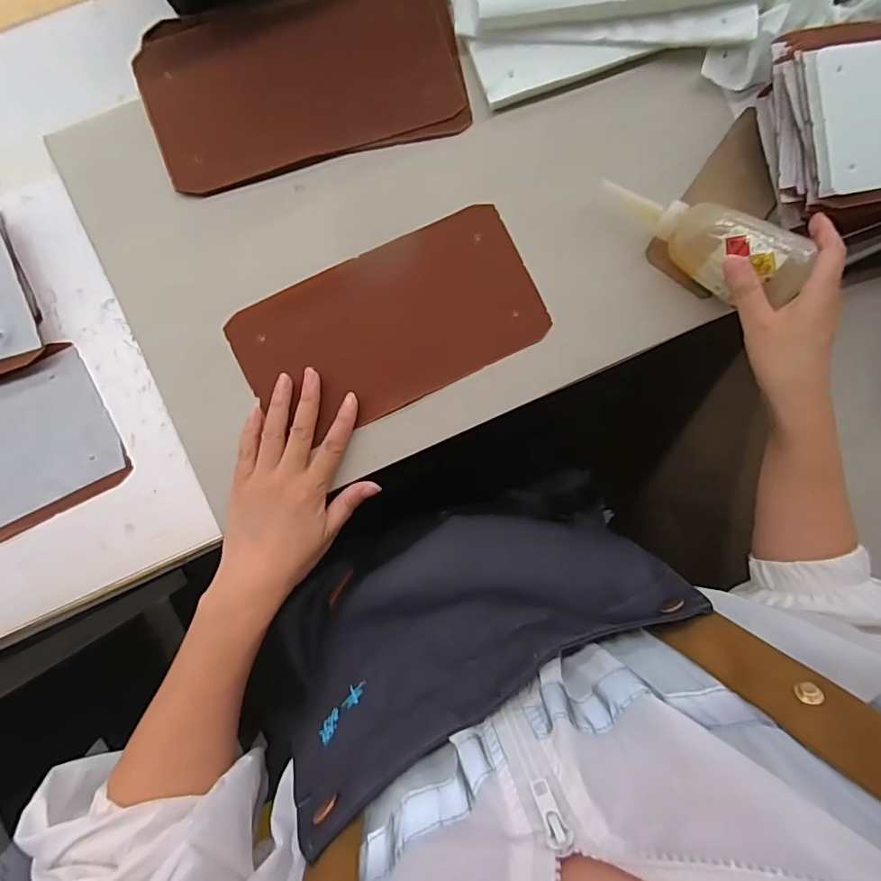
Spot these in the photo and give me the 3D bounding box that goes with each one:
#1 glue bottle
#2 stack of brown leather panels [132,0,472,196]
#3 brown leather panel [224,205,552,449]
[{"bbox_3d":[0.208,-0.163,0.410,0.162,0.044,0.043,31,88,17],"label":"glue bottle"},{"bbox_3d":[-0.115,-0.309,0.431,0.260,0.014,0.143,-17,90,-3],"label":"stack of brown leather panels"},{"bbox_3d":[-0.042,-0.097,0.427,0.247,0.007,0.128,-25,91,-3],"label":"brown leather panel"}]

